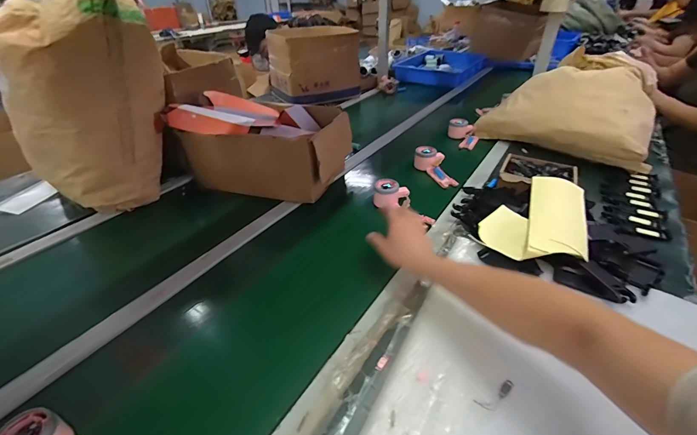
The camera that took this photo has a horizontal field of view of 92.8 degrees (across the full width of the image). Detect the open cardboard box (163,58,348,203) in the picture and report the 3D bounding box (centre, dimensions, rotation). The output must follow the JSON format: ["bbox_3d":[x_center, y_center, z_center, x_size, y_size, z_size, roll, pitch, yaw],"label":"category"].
[{"bbox_3d":[-0.225,-0.234,0.864,0.418,0.245,0.290,13,38,19],"label":"open cardboard box"}]

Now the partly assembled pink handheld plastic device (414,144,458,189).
[{"bbox_3d":[0.231,-0.138,0.878,0.094,0.063,0.149,-17,36,-18],"label":"partly assembled pink handheld plastic device"}]

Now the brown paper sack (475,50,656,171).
[{"bbox_3d":[0.689,-0.353,1.012,0.441,0.186,0.343,28,45,35],"label":"brown paper sack"}]

